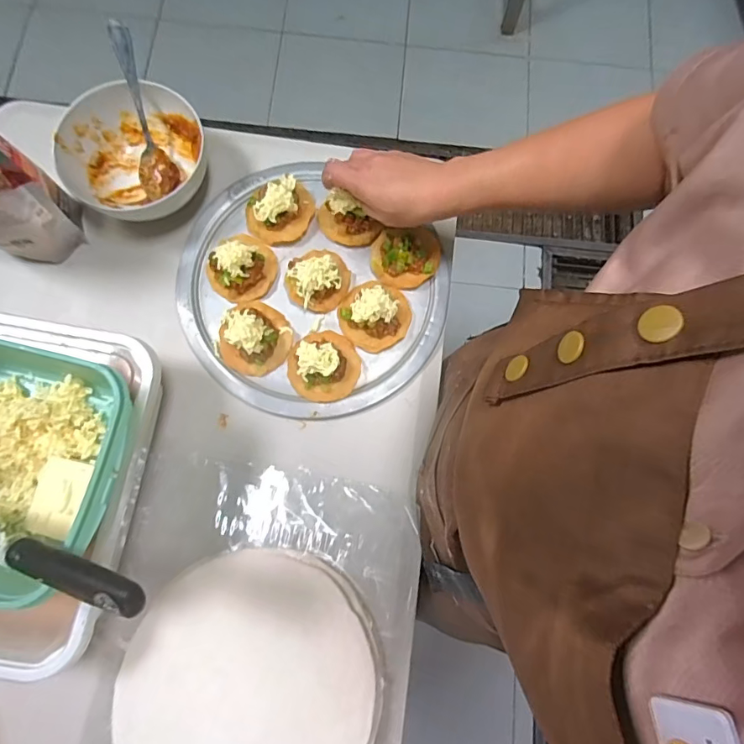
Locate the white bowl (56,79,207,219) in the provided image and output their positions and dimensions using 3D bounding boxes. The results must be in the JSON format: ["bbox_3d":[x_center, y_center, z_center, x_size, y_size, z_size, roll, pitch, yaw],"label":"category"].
[{"bbox_3d":[-0.277,-0.251,0.548,0.138,0.061,0.160,33,79,6],"label":"white bowl"}]

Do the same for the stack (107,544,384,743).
[{"bbox_3d":[-0.119,0.303,0.453,0.252,0.019,0.236,-31,79,-8],"label":"stack"}]

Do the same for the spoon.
[{"bbox_3d":[-0.261,-0.296,0.546,0.043,0.031,0.178,-9,107,-3],"label":"spoon"}]

